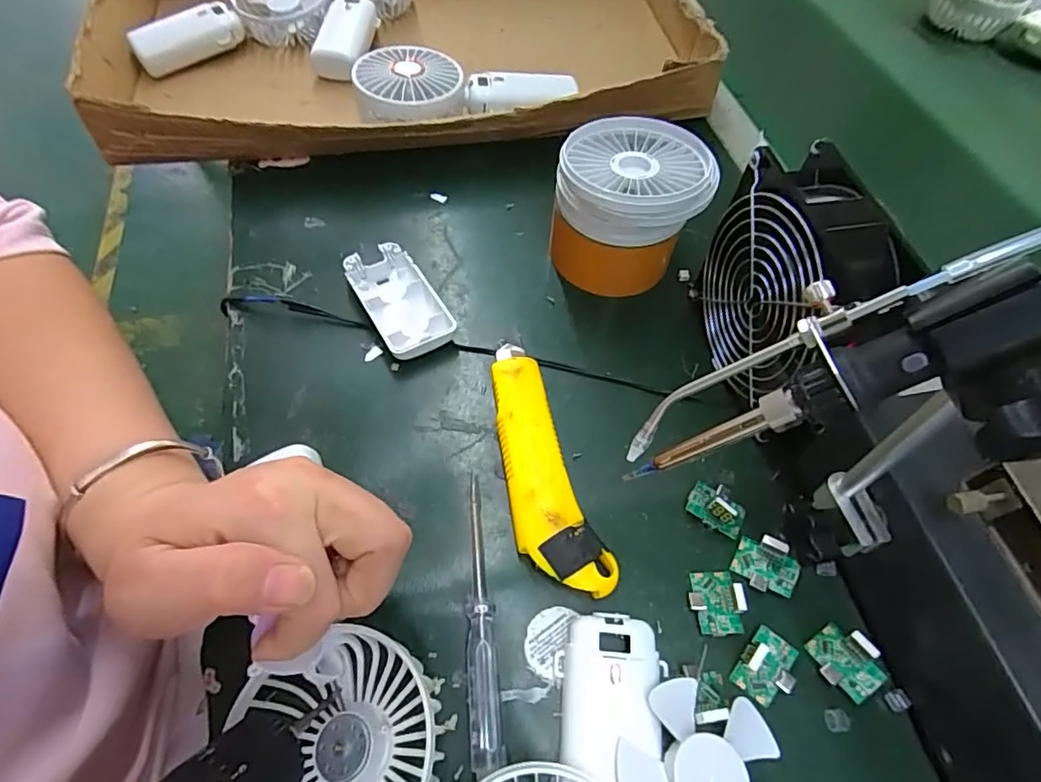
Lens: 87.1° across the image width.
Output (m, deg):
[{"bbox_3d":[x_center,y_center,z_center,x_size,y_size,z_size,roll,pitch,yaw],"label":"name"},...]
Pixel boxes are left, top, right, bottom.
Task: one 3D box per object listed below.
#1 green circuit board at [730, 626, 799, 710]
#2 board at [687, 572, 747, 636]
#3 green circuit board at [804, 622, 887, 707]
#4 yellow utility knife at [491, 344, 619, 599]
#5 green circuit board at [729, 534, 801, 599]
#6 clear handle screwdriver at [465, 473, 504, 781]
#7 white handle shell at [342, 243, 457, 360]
[{"bbox_3d":[0.116,0.127,0.252,0.024,0.015,0.031,35,65,20],"label":"green circuit board"},{"bbox_3d":[0.096,0.103,0.270,0.024,0.012,0.030,0,59,0],"label":"board"},{"bbox_3d":[0.152,0.125,0.253,0.023,0.015,0.030,-34,64,-19],"label":"green circuit board"},{"bbox_3d":[0.006,0.038,0.306,0.041,0.022,0.156,-15,60,-9],"label":"yellow utility knife"},{"bbox_3d":[0.125,0.088,0.276,0.030,0.015,0.024,27,62,16],"label":"green circuit board"},{"bbox_3d":[-0.020,0.104,0.268,0.013,0.014,0.136,-4,59,-3],"label":"clear handle screwdriver"},{"bbox_3d":[-0.080,-0.058,0.366,0.045,0.018,0.093,-29,63,-16],"label":"white handle shell"}]

